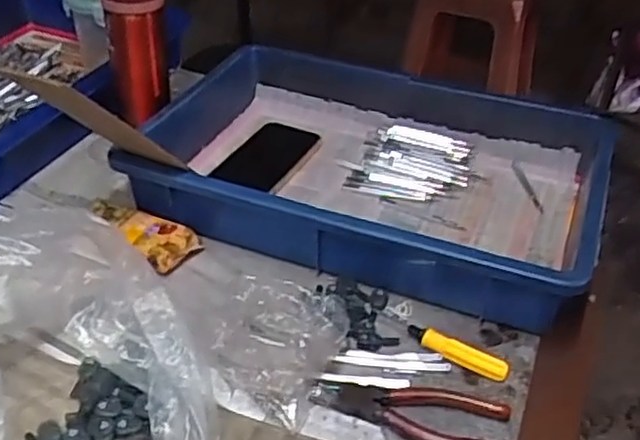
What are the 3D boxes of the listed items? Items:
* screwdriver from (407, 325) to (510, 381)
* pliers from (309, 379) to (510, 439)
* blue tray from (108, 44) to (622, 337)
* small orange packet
[{"bbox_3d":[0.108,0.103,0.545,0.084,0.016,0.015,23,43,27],"label":"screwdriver"},{"bbox_3d":[0.064,0.139,0.503,0.137,0.010,0.048,10,38,13],"label":"pliers"},{"bbox_3d":[0.047,-0.055,0.702,0.429,0.085,0.285,14,39,18],"label":"blue tray"},{"bbox_3d":[-0.166,0.009,0.643,0.106,0.030,0.053,23,43,27],"label":"small orange packet"}]

